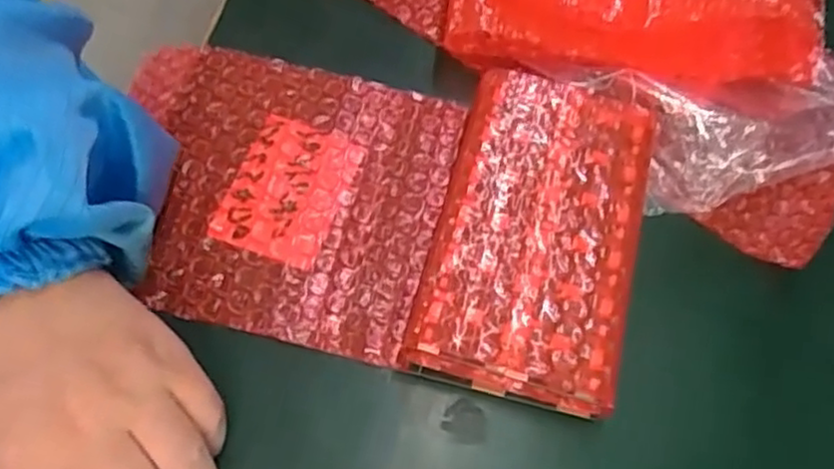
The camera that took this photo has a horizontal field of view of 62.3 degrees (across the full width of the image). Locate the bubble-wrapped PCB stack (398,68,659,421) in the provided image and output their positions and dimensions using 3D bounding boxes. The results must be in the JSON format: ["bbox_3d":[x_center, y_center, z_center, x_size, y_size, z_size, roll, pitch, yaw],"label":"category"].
[{"bbox_3d":[0.053,-0.001,0.308,0.084,0.028,0.144,16,64,4],"label":"bubble-wrapped PCB stack"}]

